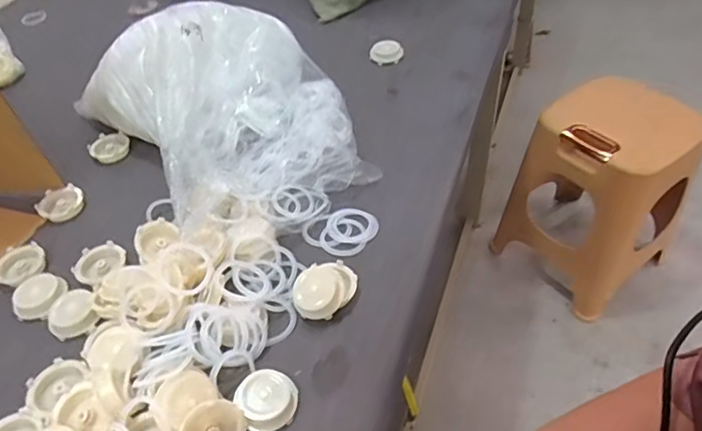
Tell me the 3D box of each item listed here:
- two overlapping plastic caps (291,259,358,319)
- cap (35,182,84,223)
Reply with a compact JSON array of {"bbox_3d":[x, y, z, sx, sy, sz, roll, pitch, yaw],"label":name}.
[{"bbox_3d":[-0.028,0.077,0.545,0.054,0.026,0.071,32,58,31],"label":"two overlapping plastic caps"},{"bbox_3d":[-0.396,-0.015,0.695,0.058,0.019,0.064,-32,52,-21],"label":"cap"}]

